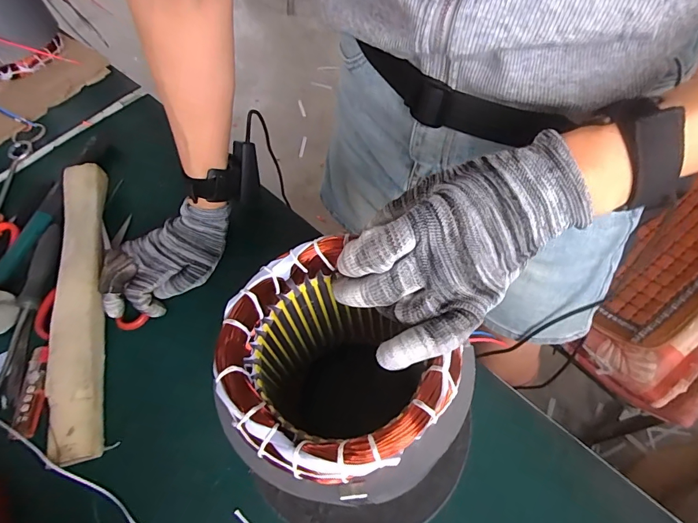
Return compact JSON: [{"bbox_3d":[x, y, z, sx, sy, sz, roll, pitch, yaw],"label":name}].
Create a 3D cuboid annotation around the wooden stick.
[{"bbox_3d":[-0.285,0.030,0.428,0.043,0.029,0.334,-14,60,-4],"label":"wooden stick"}]

